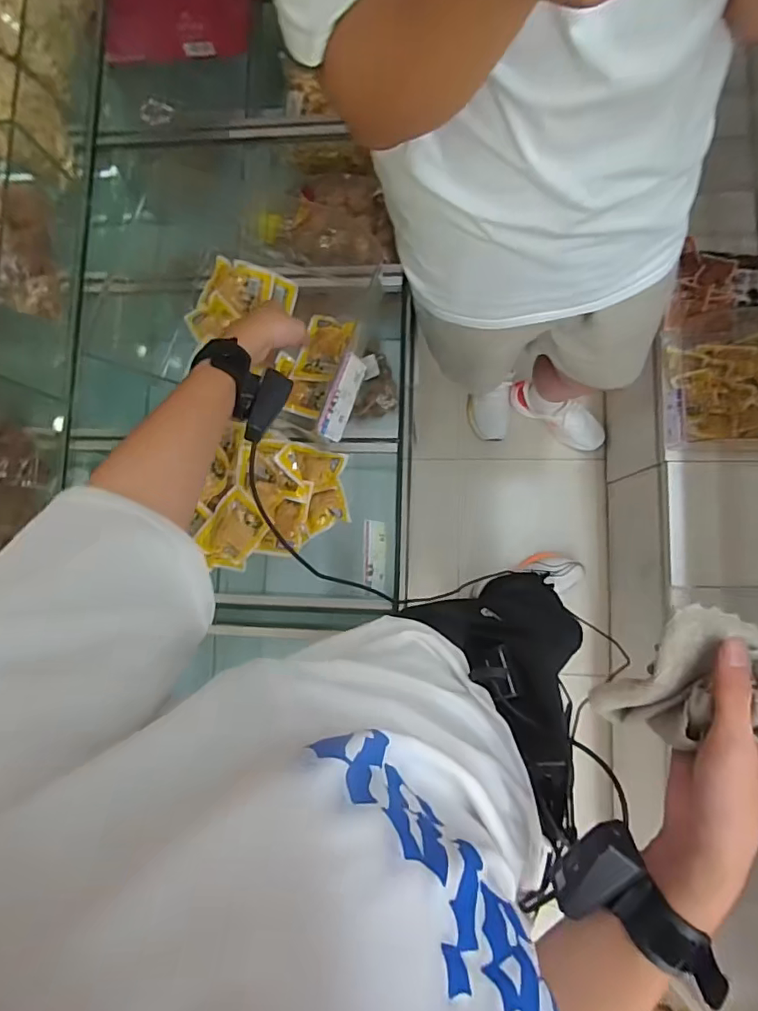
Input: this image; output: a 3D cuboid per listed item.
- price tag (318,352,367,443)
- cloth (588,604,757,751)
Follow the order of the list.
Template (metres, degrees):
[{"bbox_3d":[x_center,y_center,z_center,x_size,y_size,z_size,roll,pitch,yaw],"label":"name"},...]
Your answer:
[{"bbox_3d":[-0.043,-0.130,0.627,0.004,0.042,0.104,16,85,39],"label":"price tag"},{"bbox_3d":[0.220,0.124,0.360,0.073,0.094,0.106,32,88,7],"label":"cloth"}]

